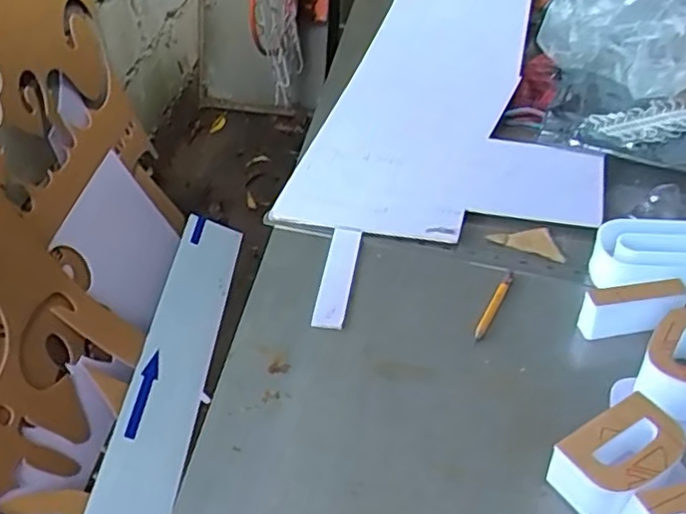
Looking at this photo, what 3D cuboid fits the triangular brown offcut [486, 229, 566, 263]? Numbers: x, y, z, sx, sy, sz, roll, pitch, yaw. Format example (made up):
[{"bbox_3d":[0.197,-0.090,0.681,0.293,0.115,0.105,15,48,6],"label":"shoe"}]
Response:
[{"bbox_3d":[0.181,-0.011,0.670,0.063,0.007,0.044,-5,42,-2],"label":"triangular brown offcut"}]

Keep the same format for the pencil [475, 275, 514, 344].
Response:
[{"bbox_3d":[0.137,0.043,0.613,0.009,0.007,0.091,19,46,22],"label":"pencil"}]

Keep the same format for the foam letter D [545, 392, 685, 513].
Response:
[{"bbox_3d":[0.192,0.143,0.470,0.086,0.049,0.051,-24,46,-22],"label":"foam letter D"}]

